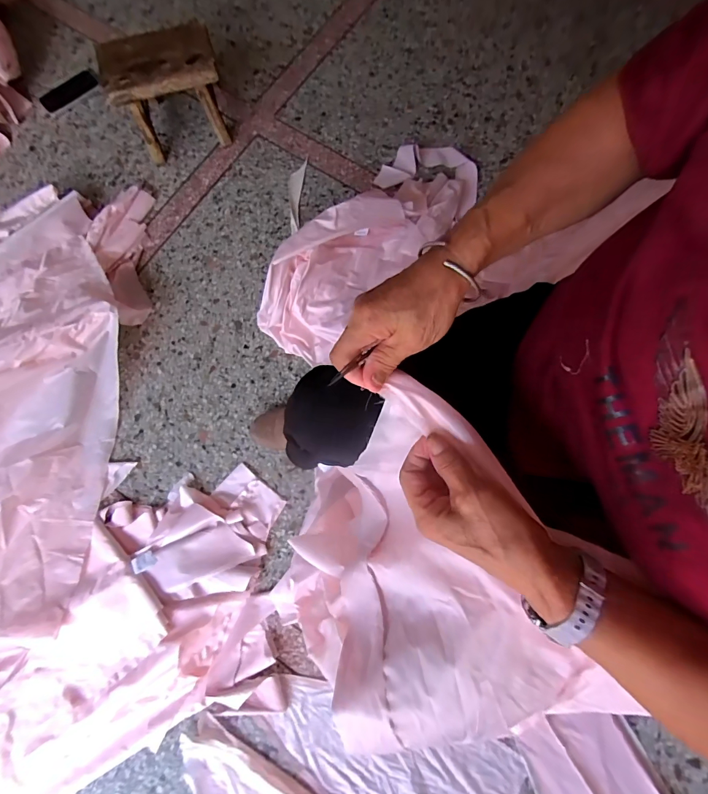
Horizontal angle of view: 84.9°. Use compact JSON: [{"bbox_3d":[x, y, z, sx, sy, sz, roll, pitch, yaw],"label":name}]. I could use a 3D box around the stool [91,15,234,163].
[{"bbox_3d":[-0.452,-0.743,0.959,0.258,0.187,0.163,-16,78,-5],"label":"stool"}]

